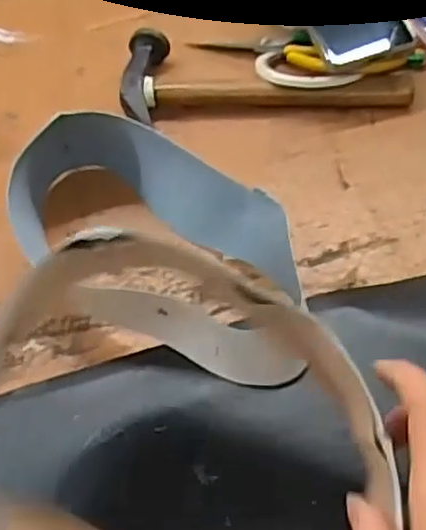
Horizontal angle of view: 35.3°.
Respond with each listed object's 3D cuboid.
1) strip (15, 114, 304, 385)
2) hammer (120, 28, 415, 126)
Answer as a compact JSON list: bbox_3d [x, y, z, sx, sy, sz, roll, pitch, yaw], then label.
[{"bbox_3d":[-0.038,-0.022,0.448,0.265,0.055,0.126,29,60,24],"label":"strip"},{"bbox_3d":[0.042,-0.166,0.569,0.232,0.028,0.095,-5,52,2],"label":"hammer"}]

